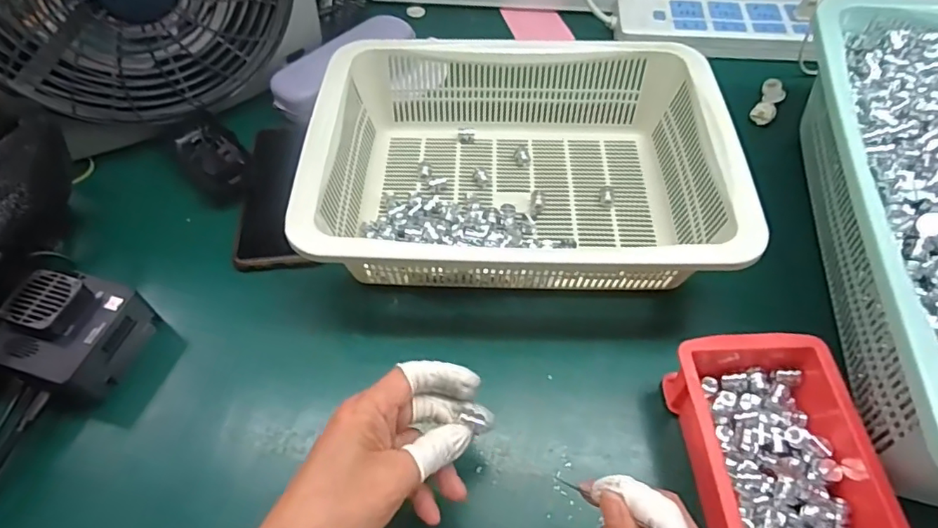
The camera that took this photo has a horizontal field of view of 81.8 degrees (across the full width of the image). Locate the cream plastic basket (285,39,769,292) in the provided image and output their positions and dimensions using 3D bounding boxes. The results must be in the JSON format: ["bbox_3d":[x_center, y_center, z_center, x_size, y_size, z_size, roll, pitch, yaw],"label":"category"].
[{"bbox_3d":[0.040,-0.090,0.465,0.326,0.093,0.264,1,56,2],"label":"cream plastic basket"}]

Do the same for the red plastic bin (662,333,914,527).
[{"bbox_3d":[0.187,0.122,0.335,0.102,0.051,0.151,0,56,1],"label":"red plastic bin"}]

